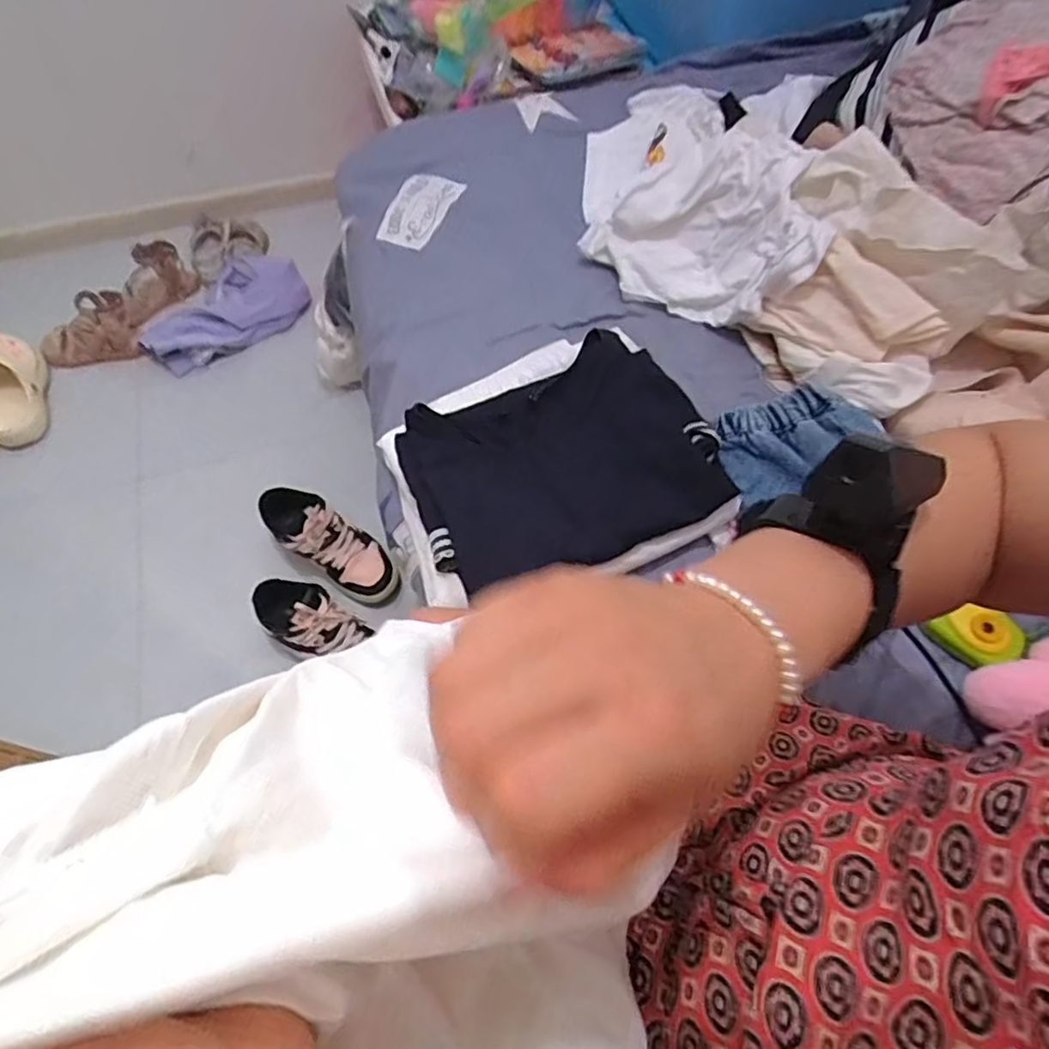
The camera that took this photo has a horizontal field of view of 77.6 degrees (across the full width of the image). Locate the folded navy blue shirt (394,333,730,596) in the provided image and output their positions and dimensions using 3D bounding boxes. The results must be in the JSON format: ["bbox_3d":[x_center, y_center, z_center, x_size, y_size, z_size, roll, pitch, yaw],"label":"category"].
[{"bbox_3d":[0.036,-0.068,0.642,0.289,0.028,0.225,-22,63,-11],"label":"folded navy blue shirt"}]

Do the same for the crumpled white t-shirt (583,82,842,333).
[{"bbox_3d":[0.211,-0.466,0.836,0.254,0.133,0.467,4,61,3],"label":"crumpled white t-shirt"}]

